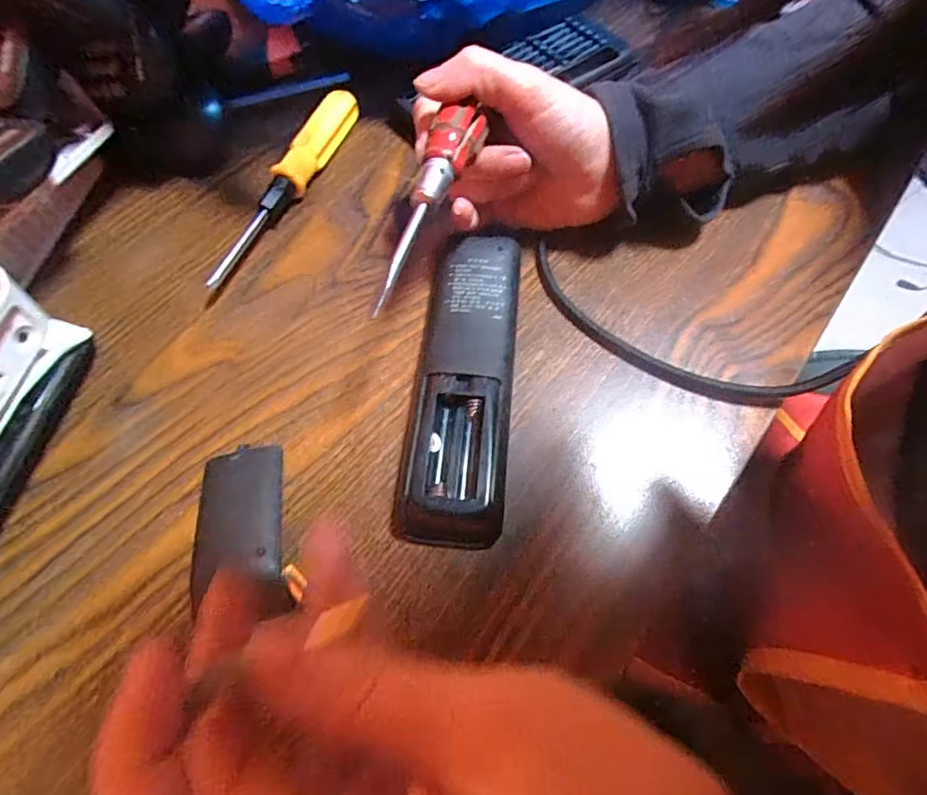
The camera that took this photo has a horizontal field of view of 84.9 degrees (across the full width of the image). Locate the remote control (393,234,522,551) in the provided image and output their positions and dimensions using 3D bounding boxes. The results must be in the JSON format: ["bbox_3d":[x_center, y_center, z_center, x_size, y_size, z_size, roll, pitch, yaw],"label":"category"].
[{"bbox_3d":[0.000,-0.010,0.234,0.044,0.019,0.150,5,63,4],"label":"remote control"}]

